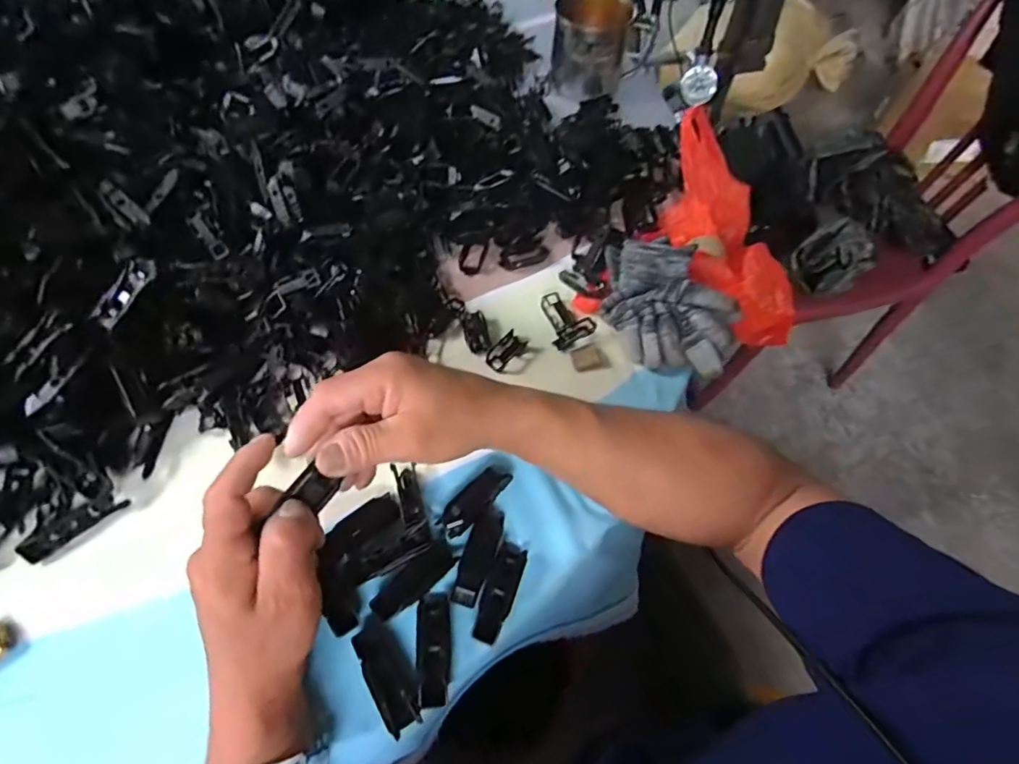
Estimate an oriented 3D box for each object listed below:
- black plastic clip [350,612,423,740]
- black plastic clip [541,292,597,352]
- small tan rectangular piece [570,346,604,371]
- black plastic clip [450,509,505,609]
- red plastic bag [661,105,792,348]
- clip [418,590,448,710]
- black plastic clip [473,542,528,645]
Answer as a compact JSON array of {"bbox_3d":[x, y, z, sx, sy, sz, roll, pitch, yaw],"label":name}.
[{"bbox_3d":[-0.080,0.188,0.346,0.027,0.011,0.070,-28,66,-16],"label":"black plastic clip"},{"bbox_3d":[0.046,-0.059,0.479,0.040,0.016,0.054,-32,67,-18],"label":"black plastic clip"},{"bbox_3d":[0.068,-0.021,0.466,0.025,0.007,0.020,-13,62,-9],"label":"small tan rectangular piece"},{"bbox_3d":[-0.023,0.125,0.387,0.023,0.009,0.071,19,62,8],"label":"black plastic clip"},{"bbox_3d":[0.204,-0.151,0.520,0.093,0.073,0.231,-3,61,-4],"label":"red plastic bag"},{"bbox_3d":[-0.051,0.176,0.353,0.019,0.005,0.067,-2,61,-3],"label":"clip"},{"bbox_3d":[-0.007,0.147,0.373,0.022,0.010,0.066,18,62,8],"label":"black plastic clip"}]

